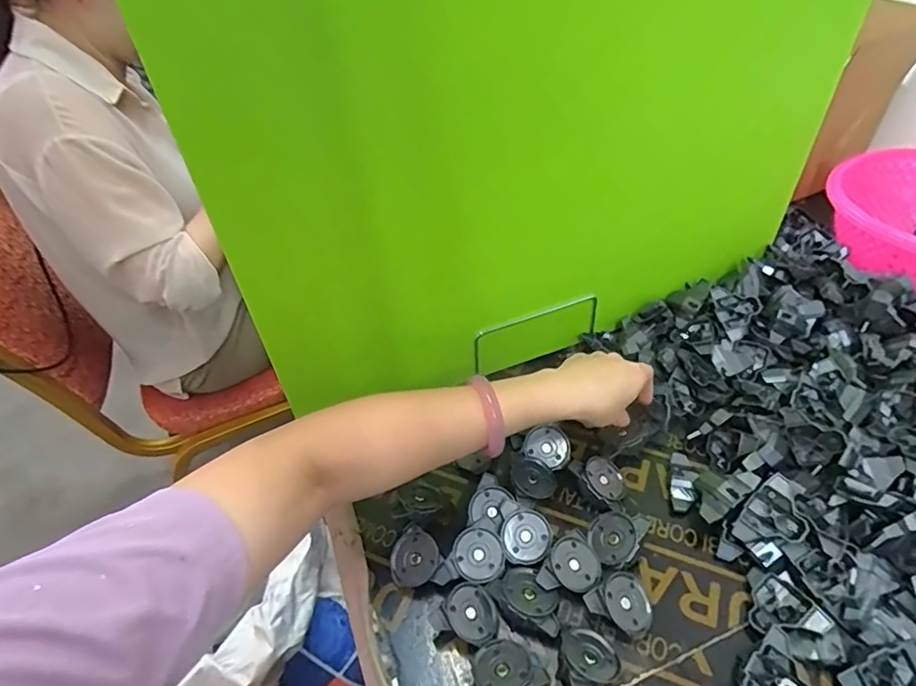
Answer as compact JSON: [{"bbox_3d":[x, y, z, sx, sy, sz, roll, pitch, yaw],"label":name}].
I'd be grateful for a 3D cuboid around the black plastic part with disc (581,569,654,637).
[{"bbox_3d":[0.130,0.208,0.420,0.049,0.031,0.040,-26,47,-19],"label":"black plastic part with disc"}]

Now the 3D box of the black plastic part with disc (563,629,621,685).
[{"bbox_3d":[0.093,0.239,0.396,0.048,0.022,0.042,-15,40,-37],"label":"black plastic part with disc"}]

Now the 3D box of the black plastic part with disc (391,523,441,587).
[{"bbox_3d":[-0.036,0.183,0.457,0.044,0.008,0.047,2,62,30],"label":"black plastic part with disc"}]

